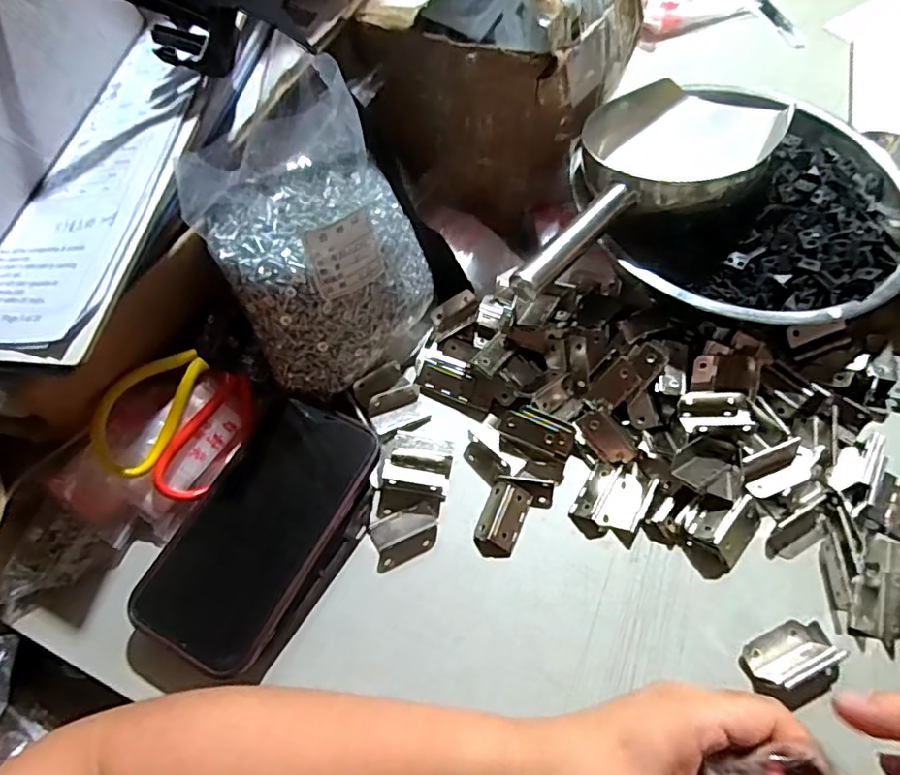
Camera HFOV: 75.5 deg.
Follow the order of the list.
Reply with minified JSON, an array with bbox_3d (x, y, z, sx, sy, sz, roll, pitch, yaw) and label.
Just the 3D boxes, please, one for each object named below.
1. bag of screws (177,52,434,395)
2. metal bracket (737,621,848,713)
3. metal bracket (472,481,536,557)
[{"bbox_3d":[-0.088,-0.093,0.396,0.131,0.143,0.138,-33,66,-18],"label":"bag of screws"},{"bbox_3d":[0.198,0.156,0.333,0.055,0.015,0.035,-24,64,-13],"label":"metal bracket"},{"bbox_3d":[0.034,0.085,0.375,0.027,0.009,0.047,21,63,11],"label":"metal bracket"}]

